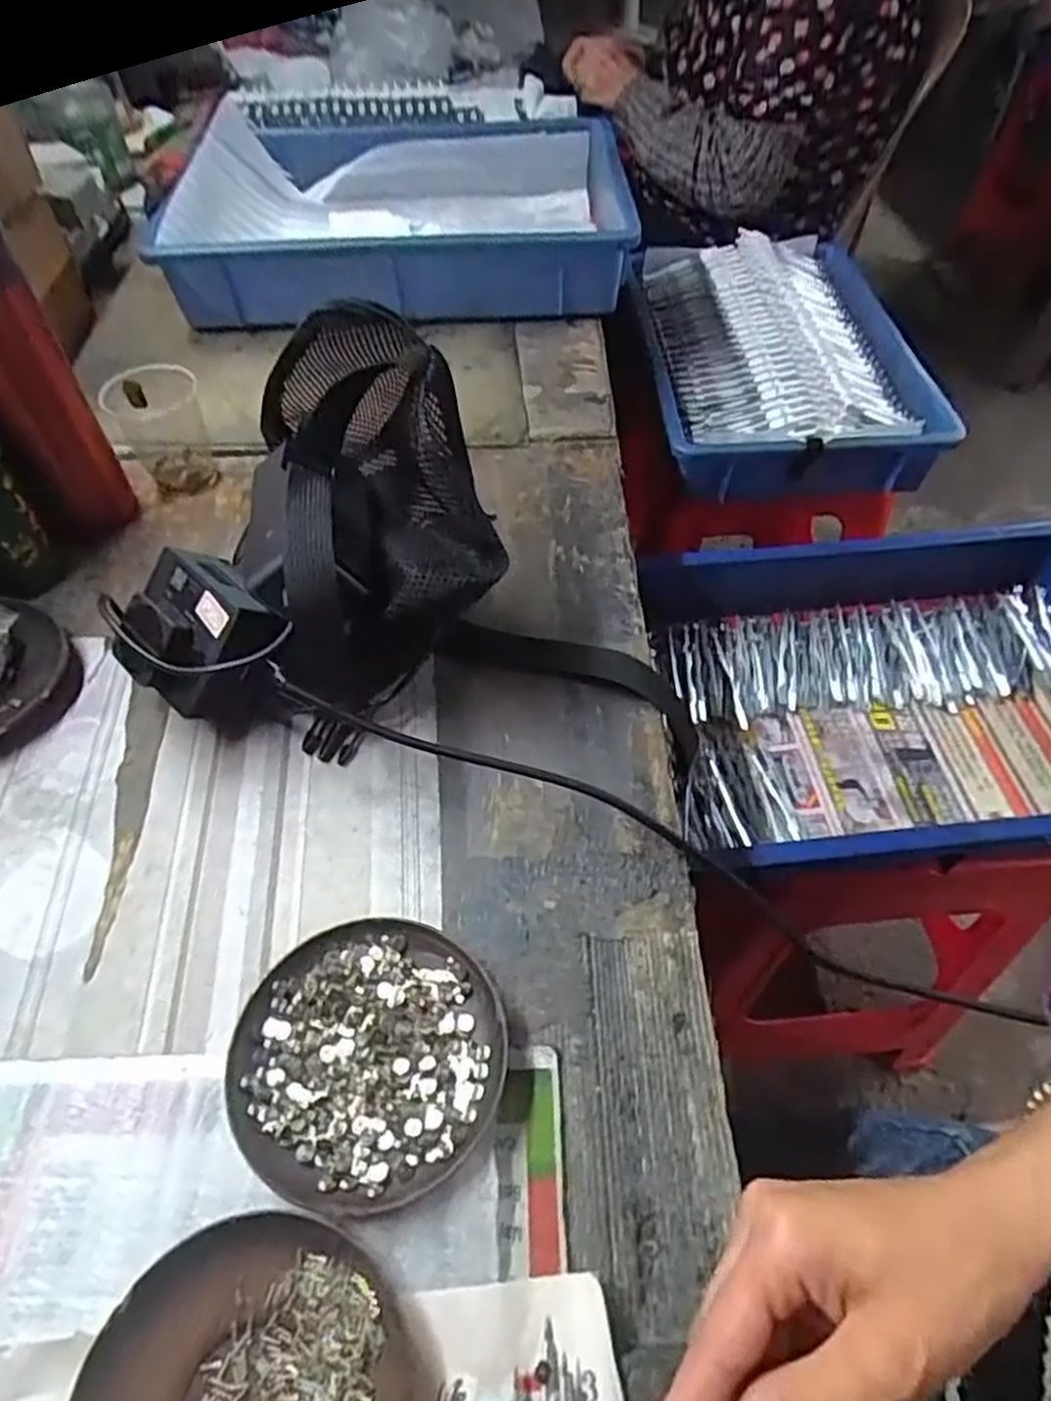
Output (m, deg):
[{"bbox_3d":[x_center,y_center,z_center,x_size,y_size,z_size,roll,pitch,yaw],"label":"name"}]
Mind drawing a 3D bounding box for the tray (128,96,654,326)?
[{"bbox_3d":[-0.121,-0.447,0.727,0.411,0.108,0.247,-1,53,2],"label":"tray"}]

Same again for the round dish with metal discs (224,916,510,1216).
[{"bbox_3d":[-0.069,0.155,0.337,0.115,0.020,0.113,0,53,1],"label":"round dish with metal discs"}]

